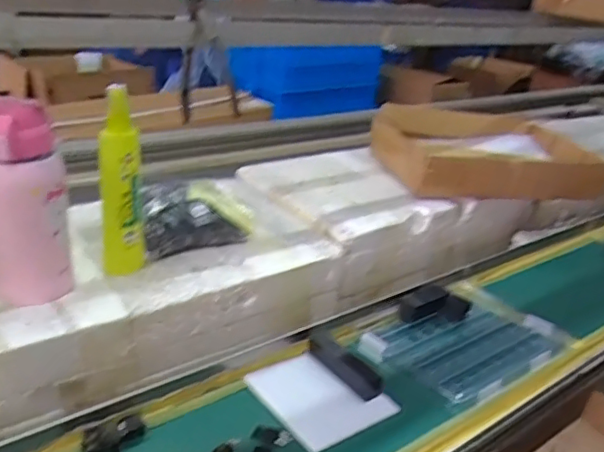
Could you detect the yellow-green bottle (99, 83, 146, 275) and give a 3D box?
[{"bbox_3d":[-0.200,-0.042,0.640,0.041,0.209,0.031,3,25,-4],"label":"yellow-green bottle"}]

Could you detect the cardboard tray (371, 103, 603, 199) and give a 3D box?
[{"bbox_3d":[0.339,-0.127,1.095,0.391,0.114,0.215,10,25,10],"label":"cardboard tray"}]

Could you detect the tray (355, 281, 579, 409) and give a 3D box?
[{"bbox_3d":[0.197,0.135,0.691,0.229,0.017,0.158,-13,30,-34],"label":"tray"}]

